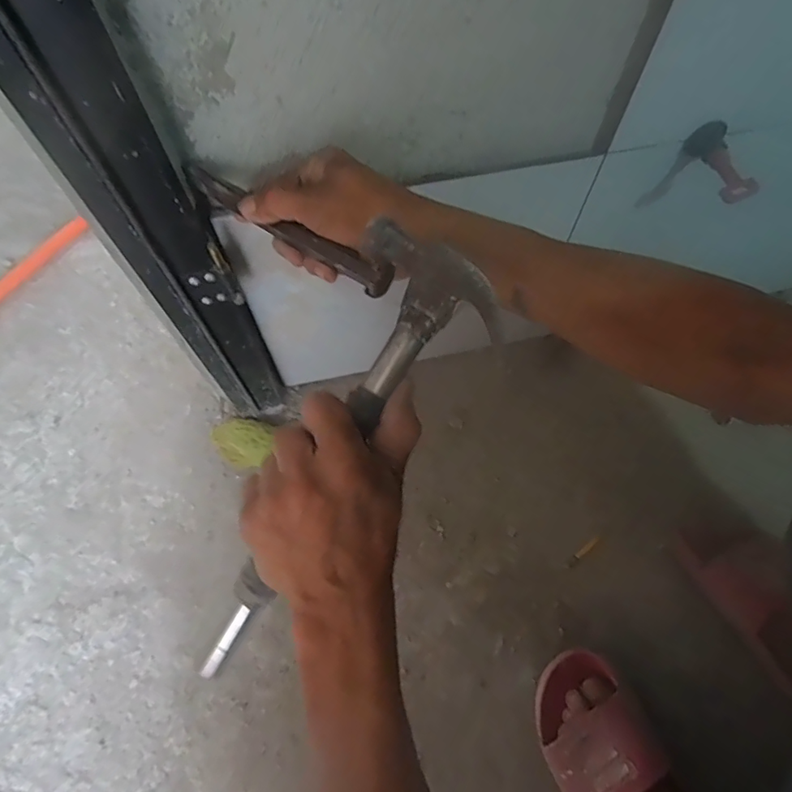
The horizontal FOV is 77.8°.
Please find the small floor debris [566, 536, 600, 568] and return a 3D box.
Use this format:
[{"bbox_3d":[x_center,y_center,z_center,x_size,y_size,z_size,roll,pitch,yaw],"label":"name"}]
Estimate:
[{"bbox_3d":[0.218,0.181,0.571,0.054,0.006,0.008,-37,70,-15],"label":"small floor debris"}]

